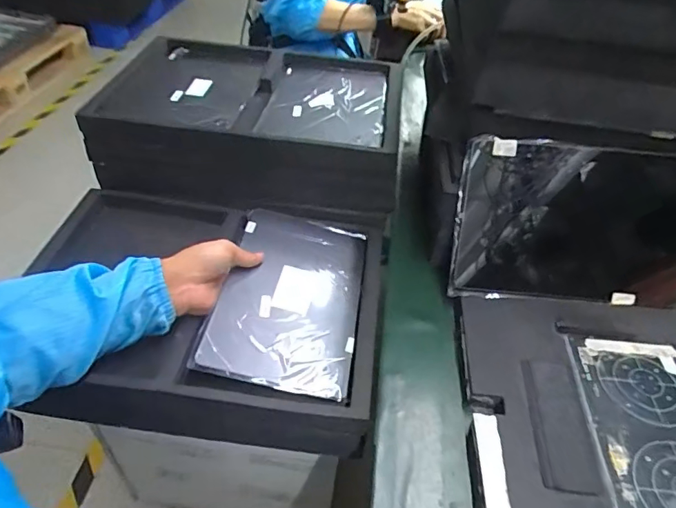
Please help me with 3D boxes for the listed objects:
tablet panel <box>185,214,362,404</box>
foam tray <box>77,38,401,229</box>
[{"bbox_3d":[-0.053,0.047,0.579,0.161,0.007,0.245,18,44,-7],"label":"tablet panel"},{"bbox_3d":[-0.114,-0.200,0.723,0.416,0.133,0.257,1,44,-6],"label":"foam tray"}]

